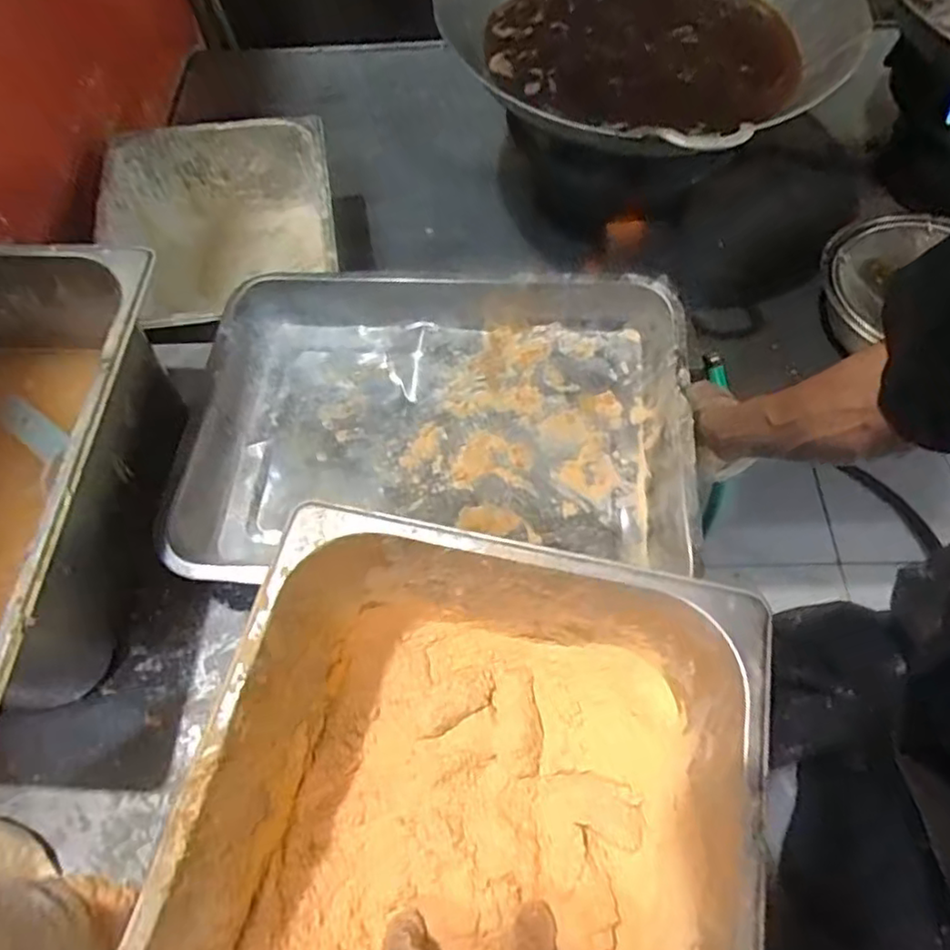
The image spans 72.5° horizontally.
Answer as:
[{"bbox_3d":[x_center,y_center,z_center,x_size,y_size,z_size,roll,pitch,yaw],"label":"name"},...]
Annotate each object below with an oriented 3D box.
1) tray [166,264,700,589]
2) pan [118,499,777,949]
[{"bbox_3d":[-0.035,-0.040,0.519,0.390,0.065,0.265,3,64,2],"label":"tray"},{"bbox_3d":[-0.009,0.207,0.345,0.260,0.138,0.315,11,64,6],"label":"pan"}]

